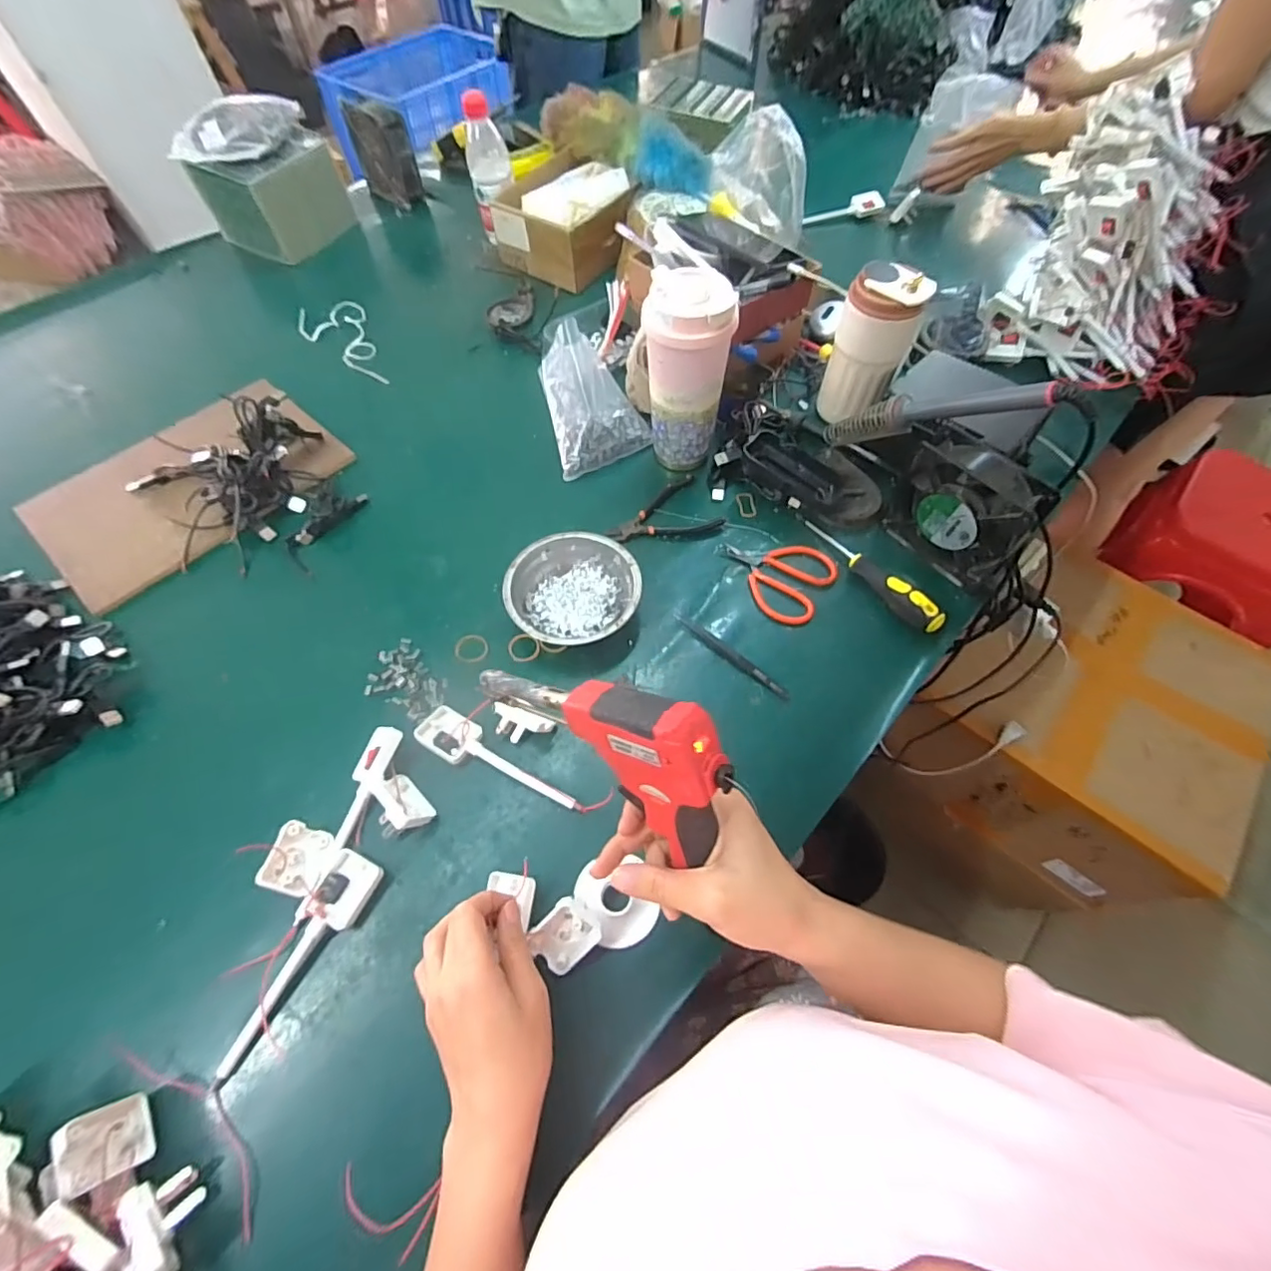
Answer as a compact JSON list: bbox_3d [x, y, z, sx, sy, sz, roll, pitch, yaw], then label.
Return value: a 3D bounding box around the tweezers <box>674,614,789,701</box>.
[{"bbox_3d":[0.091,0.019,0.534,0.132,0.007,0.013,39,67,19],"label":"tweezers"}]

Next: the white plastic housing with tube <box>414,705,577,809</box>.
[{"bbox_3d":[-0.122,0.110,0.476,0.155,0.011,0.038,28,64,14],"label":"white plastic housing with tube"}]

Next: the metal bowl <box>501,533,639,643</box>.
[{"bbox_3d":[-0.061,-0.041,0.548,0.126,0.042,0.121,1,61,-1],"label":"metal bowl"}]

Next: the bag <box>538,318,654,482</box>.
[{"bbox_3d":[-0.053,-0.279,0.653,0.109,0.096,0.138,-17,62,-10],"label":"bag"}]

